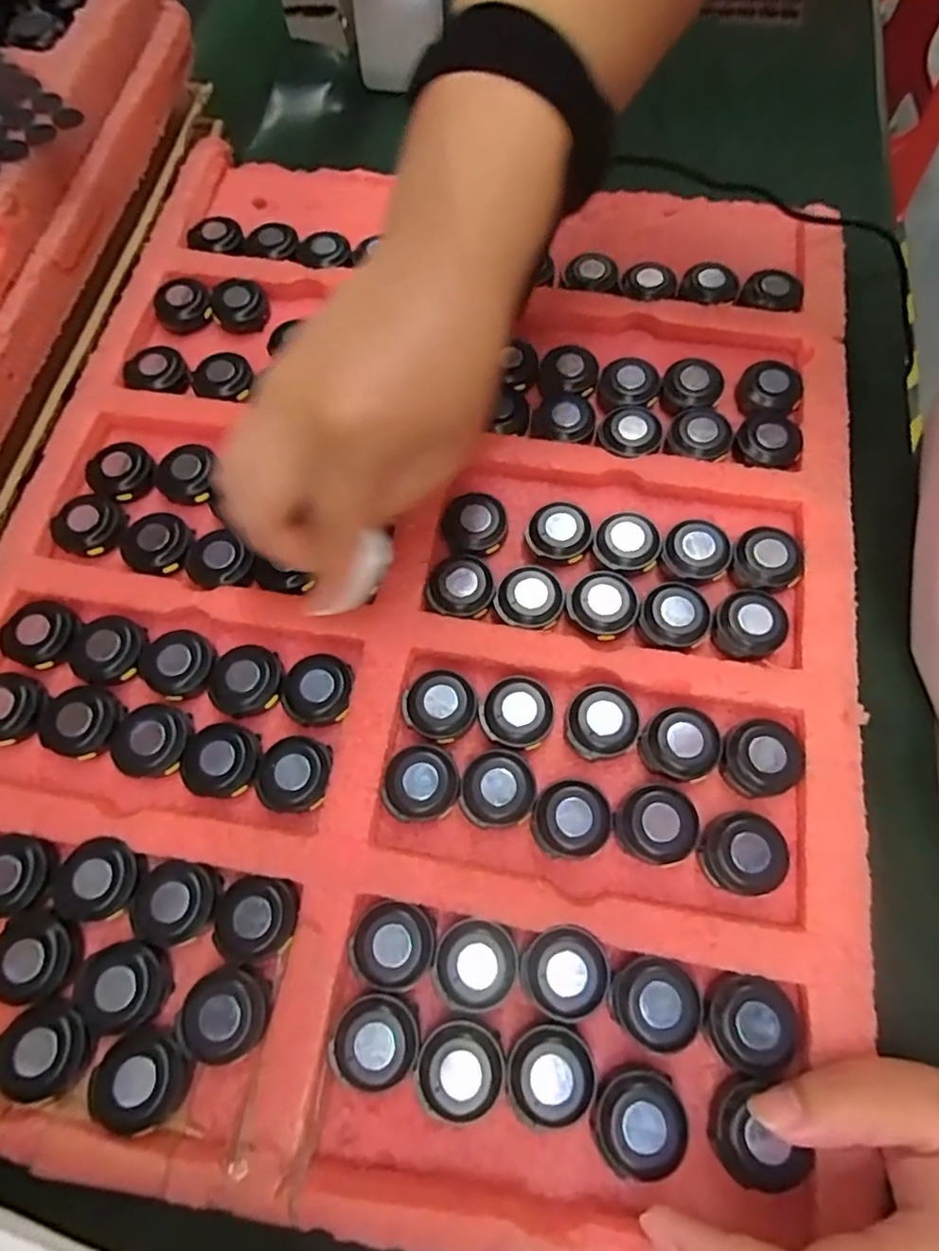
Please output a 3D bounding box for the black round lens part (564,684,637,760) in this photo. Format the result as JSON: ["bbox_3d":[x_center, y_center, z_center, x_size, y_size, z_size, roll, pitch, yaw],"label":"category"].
[{"bbox_3d":[0.055,0.039,0.257,0.029,0.010,0.029,0,68,1],"label":"black round lens part"}]

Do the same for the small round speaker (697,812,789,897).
[{"bbox_3d":[0.103,0.086,0.236,0.029,0.012,0.028,0,68,1],"label":"small round speaker"}]

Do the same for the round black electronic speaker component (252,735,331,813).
[{"bbox_3d":[-0.071,0.061,0.254,0.029,0.013,0.030,0,68,1],"label":"round black electronic speaker component"}]

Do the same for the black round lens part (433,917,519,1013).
[{"bbox_3d":[0.002,0.122,0.226,0.030,0.012,0.028,0,68,1],"label":"black round lens part"}]

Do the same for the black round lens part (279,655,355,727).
[{"bbox_3d":[-0.065,0.027,0.265,0.029,0.009,0.029,0,68,1],"label":"black round lens part"}]

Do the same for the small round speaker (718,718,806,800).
[{"bbox_3d":[0.115,0.053,0.250,0.029,0.013,0.028,0,68,1],"label":"small round speaker"}]

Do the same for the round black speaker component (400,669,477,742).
[{"bbox_3d":[-0.012,0.033,0.261,0.028,0.006,0.029,0,68,1],"label":"round black speaker component"}]

